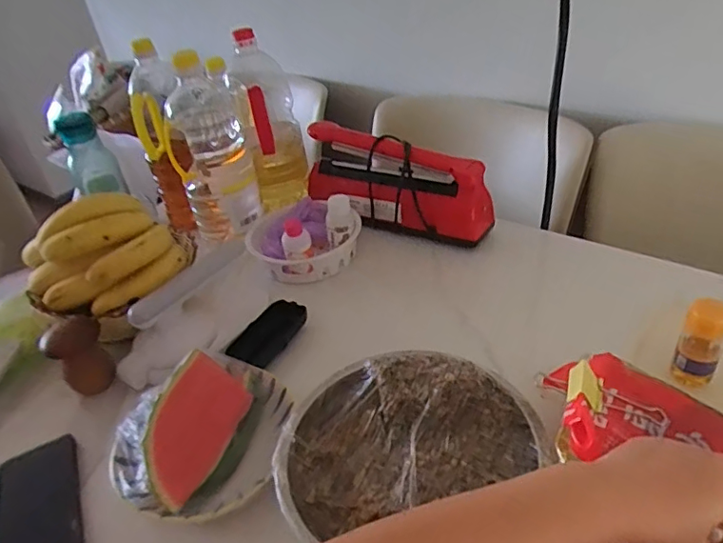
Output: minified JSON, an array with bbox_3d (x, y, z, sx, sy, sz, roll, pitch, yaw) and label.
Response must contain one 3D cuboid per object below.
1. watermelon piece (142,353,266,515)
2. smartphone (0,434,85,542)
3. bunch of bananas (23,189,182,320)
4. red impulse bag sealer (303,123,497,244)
[{"bbox_3d":[-0.154,0.149,0.518,0.087,0.063,0.143,6,40,18],"label":"watermelon piece"},{"bbox_3d":[-0.303,0.224,0.507,0.085,0.011,0.157,-32,40,-12],"label":"smartphone"},{"bbox_3d":[-0.315,-0.013,0.676,0.187,0.119,0.126,-25,38,-23],"label":"bunch of bananas"},{"bbox_3d":[0.044,-0.129,0.809,0.287,0.129,0.088,17,42,32],"label":"red impulse bag sealer"}]

